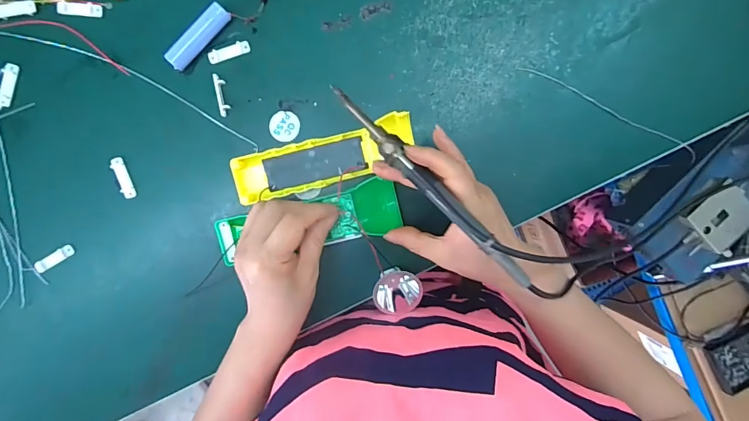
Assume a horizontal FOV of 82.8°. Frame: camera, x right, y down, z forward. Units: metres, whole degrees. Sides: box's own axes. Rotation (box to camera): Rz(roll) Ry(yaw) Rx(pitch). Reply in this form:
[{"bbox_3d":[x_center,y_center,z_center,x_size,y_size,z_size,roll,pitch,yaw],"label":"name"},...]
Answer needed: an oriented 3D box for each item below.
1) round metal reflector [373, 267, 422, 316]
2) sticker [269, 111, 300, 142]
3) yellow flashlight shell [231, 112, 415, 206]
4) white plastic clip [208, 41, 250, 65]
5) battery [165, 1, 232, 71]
[{"bbox_3d":[0.021,0.074,0.386,0.043,0.049,0.015,2,124,-4],"label":"round metal reflector"},{"bbox_3d":[-0.082,-0.077,0.388,0.026,0.004,0.026,0,96,-3],"label":"sticker"},{"bbox_3d":[-0.044,-0.047,0.383,0.162,0.019,0.043,-17,97,1],"label":"yellow flashlight shell"},{"bbox_3d":[-0.130,-0.142,0.379,0.037,0.004,0.011,-21,97,-1],"label":"white plastic clip"},{"bbox_3d":[-0.153,-0.151,0.372,0.066,0.016,0.017,-44,97,2],"label":"battery"}]

